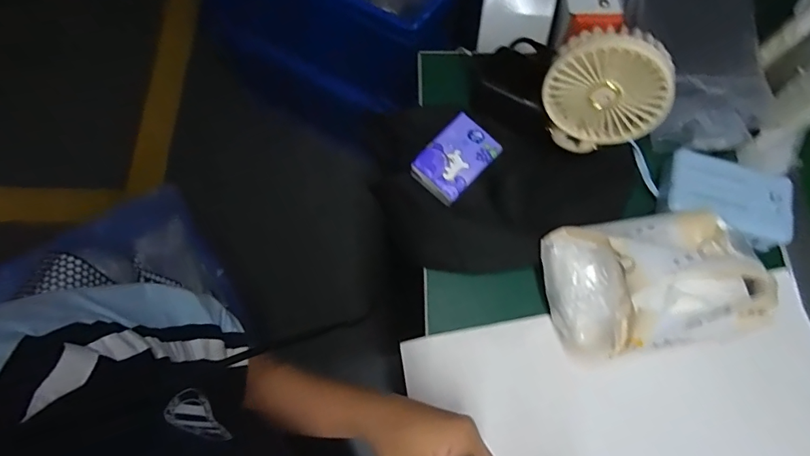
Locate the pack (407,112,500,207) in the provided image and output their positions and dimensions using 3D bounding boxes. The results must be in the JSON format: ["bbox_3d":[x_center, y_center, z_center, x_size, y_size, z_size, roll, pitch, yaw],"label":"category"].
[{"bbox_3d":[0.049,-0.065,0.440,0.054,0.017,0.076,42,76,11],"label":"pack"}]

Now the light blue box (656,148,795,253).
[{"bbox_3d":[0.303,-0.029,0.436,0.113,0.026,0.072,16,72,4],"label":"light blue box"}]

